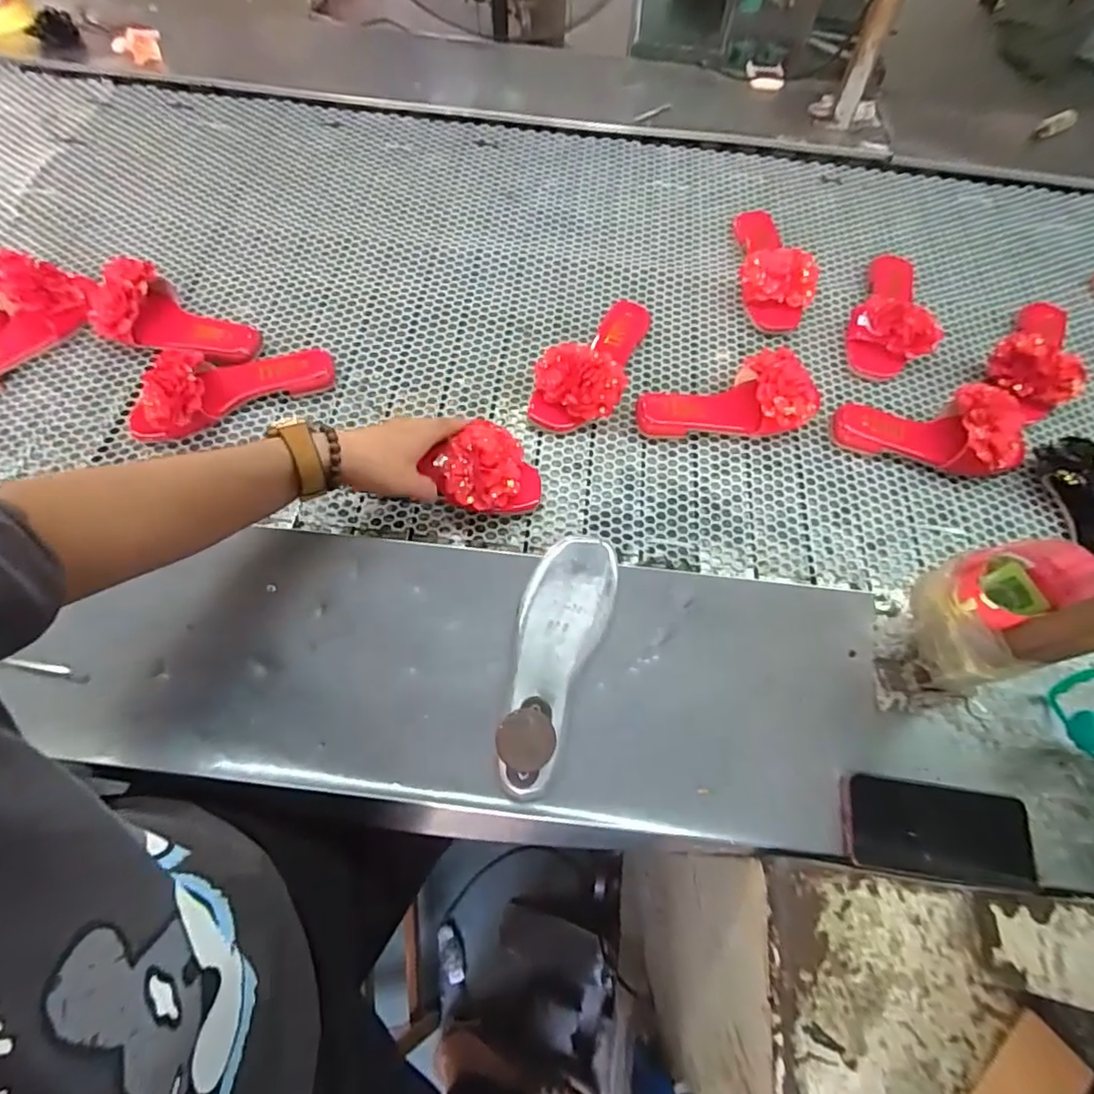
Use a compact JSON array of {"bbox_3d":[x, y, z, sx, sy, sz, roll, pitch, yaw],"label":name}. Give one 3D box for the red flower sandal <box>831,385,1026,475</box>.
[{"bbox_3d":[0.475,-0.156,0.708,0.211,0.078,0.090,14,63,5],"label":"red flower sandal"}]

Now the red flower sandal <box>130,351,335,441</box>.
[{"bbox_3d":[-0.388,-0.208,0.698,0.233,0.084,0.092,-29,67,-16],"label":"red flower sandal"}]

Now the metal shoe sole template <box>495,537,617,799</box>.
[{"bbox_3d":[0.002,0.094,0.521,0.078,0.094,0.232,17,63,6],"label":"metal shoe sole template"}]

